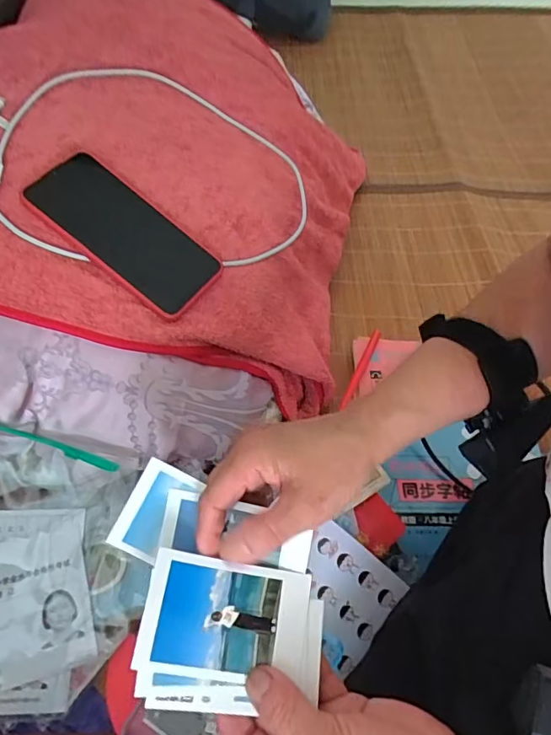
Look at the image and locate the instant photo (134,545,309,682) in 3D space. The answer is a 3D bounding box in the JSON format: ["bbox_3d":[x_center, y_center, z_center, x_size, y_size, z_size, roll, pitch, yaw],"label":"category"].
[{"bbox_3d":[-0.025,0.130,0.260,0.084,0.004,0.053,14,62,-10],"label":"instant photo"}]

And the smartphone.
[{"bbox_3d":[-0.128,-0.116,0.425,0.158,0.009,0.076,38,66,-5],"label":"smartphone"}]

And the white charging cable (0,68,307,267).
[{"bbox_3d":[-0.116,-0.193,0.480,0.308,0.030,0.229,-12,68,-26],"label":"white charging cable"}]

